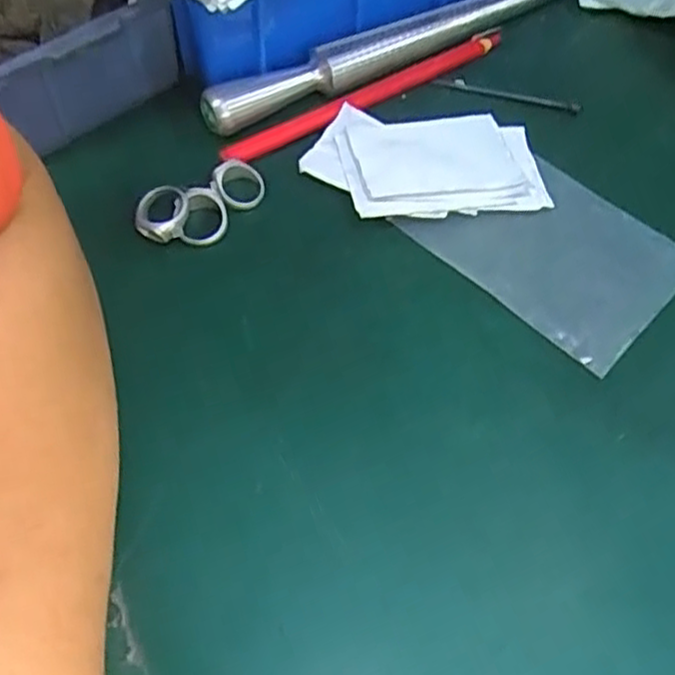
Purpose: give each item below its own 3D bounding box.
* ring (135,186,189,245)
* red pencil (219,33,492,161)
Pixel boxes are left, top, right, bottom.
[{"bbox_3d":[-0.075,-0.052,0.309,0.020,0.011,0.025,9,59,3],"label":"ring"},{"bbox_3d":[0.016,-0.119,0.350,0.161,0.008,0.013,-29,65,-18],"label":"red pencil"}]

